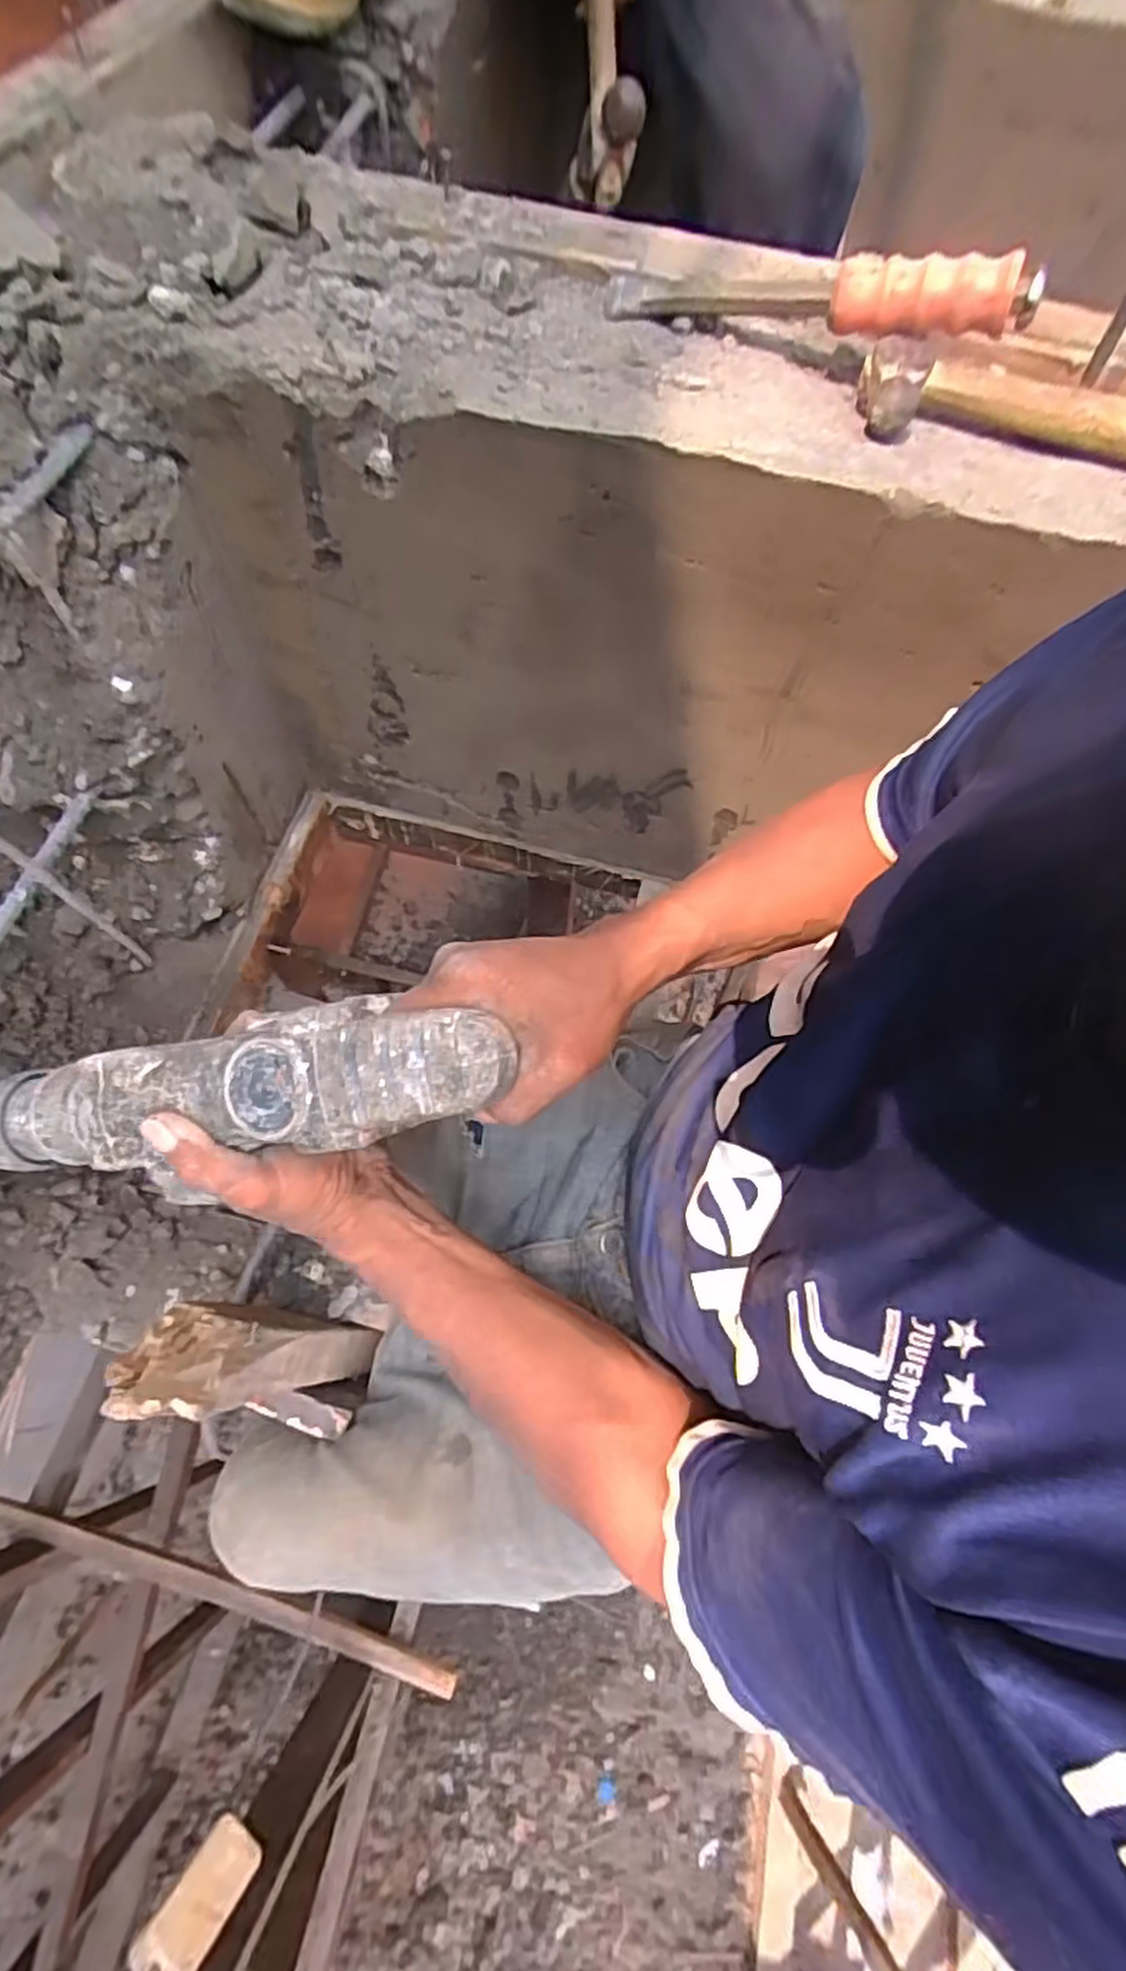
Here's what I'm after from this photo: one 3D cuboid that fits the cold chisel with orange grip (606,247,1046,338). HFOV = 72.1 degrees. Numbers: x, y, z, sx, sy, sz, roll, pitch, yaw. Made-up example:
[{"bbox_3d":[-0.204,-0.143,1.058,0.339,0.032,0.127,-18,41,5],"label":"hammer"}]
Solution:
[{"bbox_3d":[0.137,-0.388,0.433,0.235,0.035,0.038,20,64,21],"label":"cold chisel with orange grip"}]

